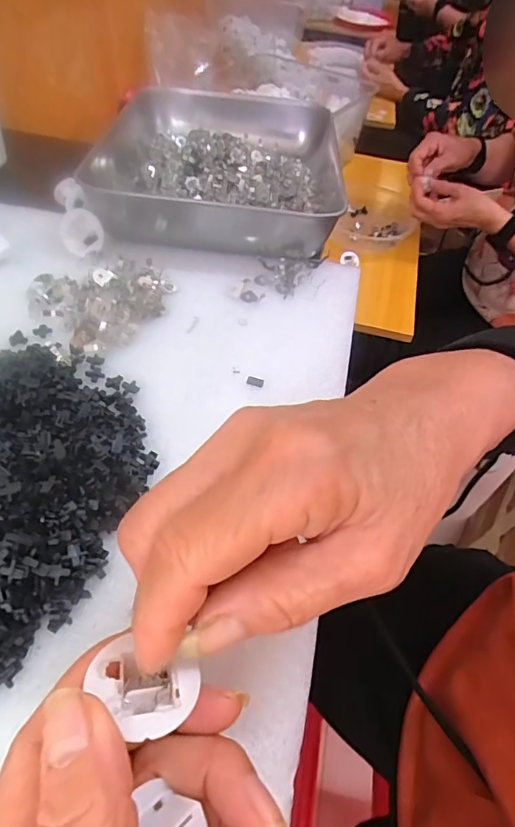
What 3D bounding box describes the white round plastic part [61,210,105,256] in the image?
[{"bbox_3d":[-0.128,-0.133,0.349,0.028,0.025,0.019,-17,56,-17],"label":"white round plastic part"}]

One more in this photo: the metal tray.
[{"bbox_3d":[-0.034,-0.225,0.418,0.215,0.047,0.248,4,52,-2],"label":"metal tray"}]

